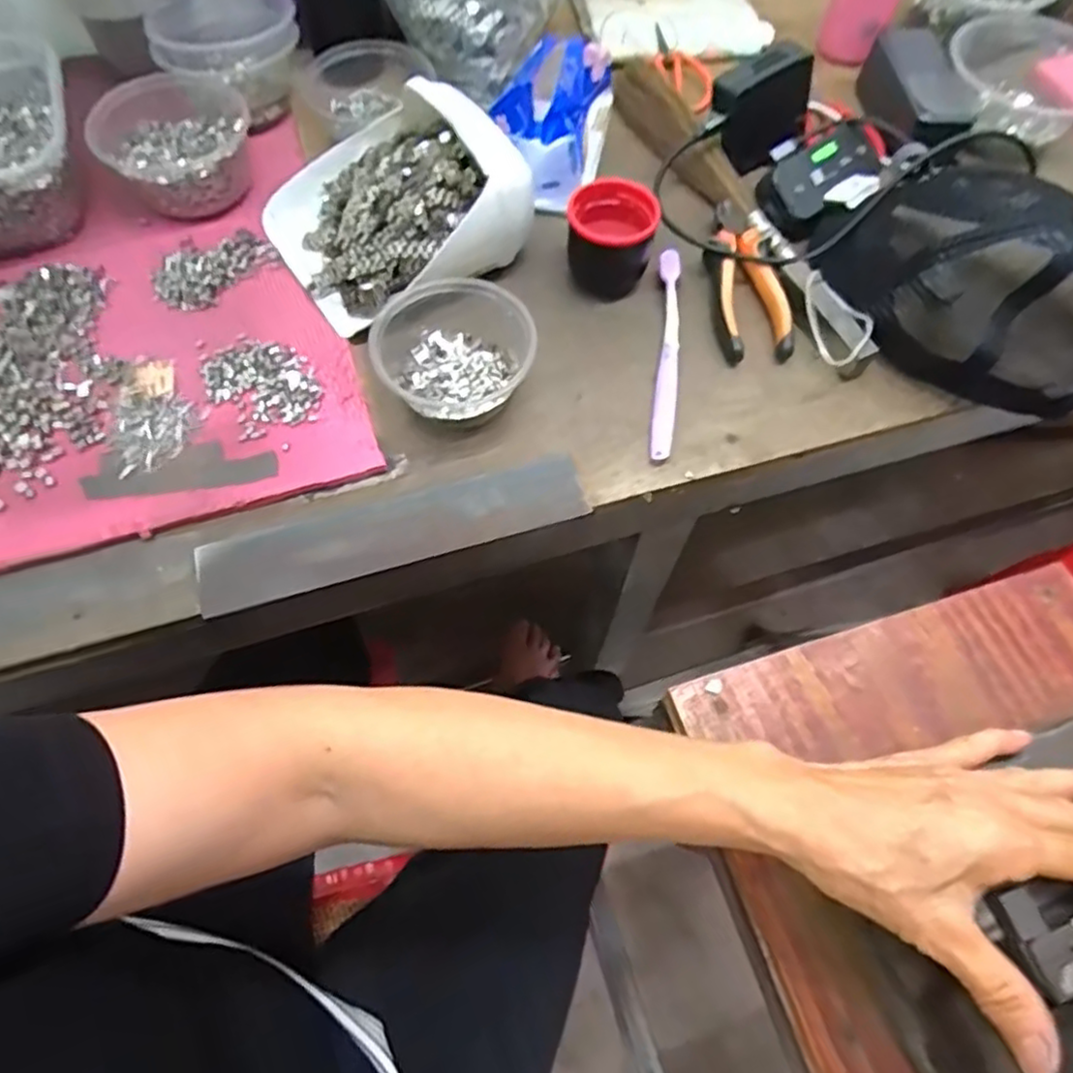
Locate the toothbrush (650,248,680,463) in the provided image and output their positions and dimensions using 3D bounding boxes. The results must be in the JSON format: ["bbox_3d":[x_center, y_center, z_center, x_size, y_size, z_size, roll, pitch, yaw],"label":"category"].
[{"bbox_3d":[0.095,-0.134,0.500,0.018,0.022,0.173,6,64,2],"label":"toothbrush"}]

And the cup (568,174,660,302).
[{"bbox_3d":[0.057,-0.226,0.522,0.063,0.062,0.058,22,66,10],"label":"cup"}]

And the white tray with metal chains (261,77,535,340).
[{"bbox_3d":[-0.108,-0.250,0.512,0.169,0.078,0.157,-33,69,-16],"label":"white tray with metal chains"}]

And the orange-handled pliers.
[{"bbox_3d":[0.162,-0.200,0.533,0.053,0.023,0.147,-1,64,-1],"label":"orange-handled pliers"}]

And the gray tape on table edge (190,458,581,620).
[{"bbox_3d":[-0.091,-0.004,0.443,0.246,0.007,0.051,-16,60,-7],"label":"gray tape on table edge"}]

